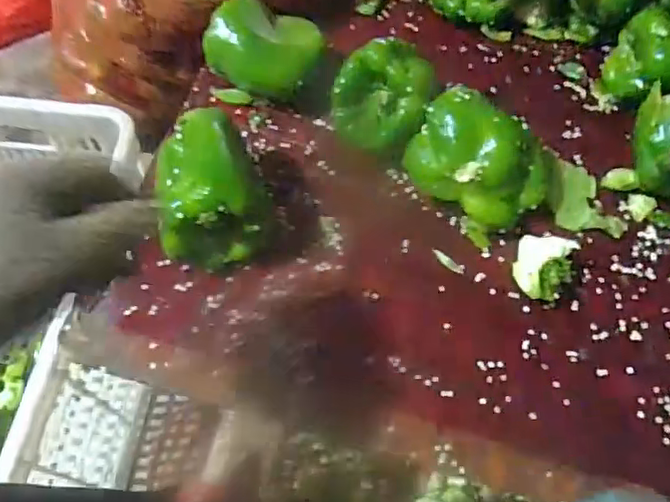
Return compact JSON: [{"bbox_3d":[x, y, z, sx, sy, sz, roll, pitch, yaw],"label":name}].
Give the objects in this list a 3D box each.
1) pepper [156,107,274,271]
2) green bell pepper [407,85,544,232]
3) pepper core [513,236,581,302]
[{"bbox_3d":[-0.097,-0.047,0.482,0.084,0.080,0.109,-9,62,-3],"label":"pepper"},{"bbox_3d":[0.118,-0.073,0.488,0.110,0.080,0.082,32,68,17],"label":"green bell pepper"},{"bbox_3d":[0.161,0.016,0.461,0.043,0.038,0.043,-1,62,2],"label":"pepper core"}]

